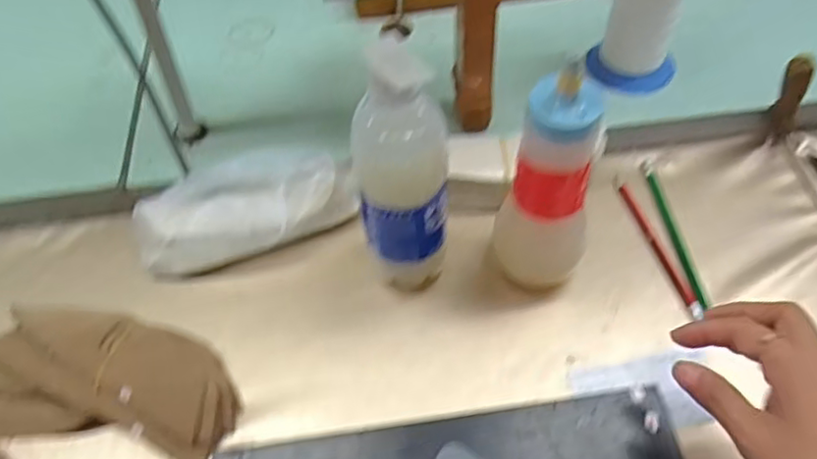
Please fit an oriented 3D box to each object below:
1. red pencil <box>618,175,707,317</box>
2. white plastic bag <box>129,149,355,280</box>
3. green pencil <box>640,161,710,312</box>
[{"bbox_3d":[0.204,0.010,0.530,0.011,0.006,0.136,-13,55,-7],"label":"red pencil"},{"bbox_3d":[-0.137,-0.018,0.543,0.181,0.054,0.085,-16,55,-9],"label":"white plastic bag"},{"bbox_3d":[0.221,0.001,0.535,0.011,0.005,0.148,-6,54,-2],"label":"green pencil"}]

